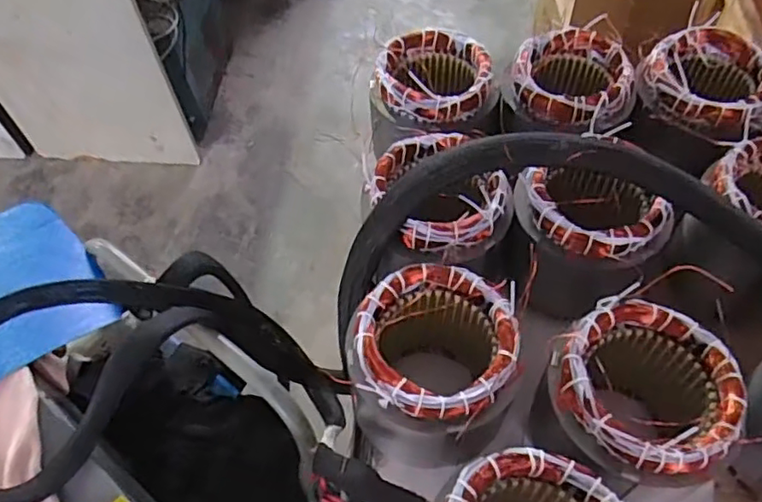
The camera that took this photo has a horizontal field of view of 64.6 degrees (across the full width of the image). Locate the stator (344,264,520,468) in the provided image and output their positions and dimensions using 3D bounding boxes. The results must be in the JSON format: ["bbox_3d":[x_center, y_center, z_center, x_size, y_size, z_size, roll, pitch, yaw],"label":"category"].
[{"bbox_3d":[0.047,0.114,0.574,0.141,0.168,0.139,-1,58,1],"label":"stator"}]

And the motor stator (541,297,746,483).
[{"bbox_3d":[0.220,0.141,0.544,0.142,0.166,0.148,-1,58,1],"label":"motor stator"}]

